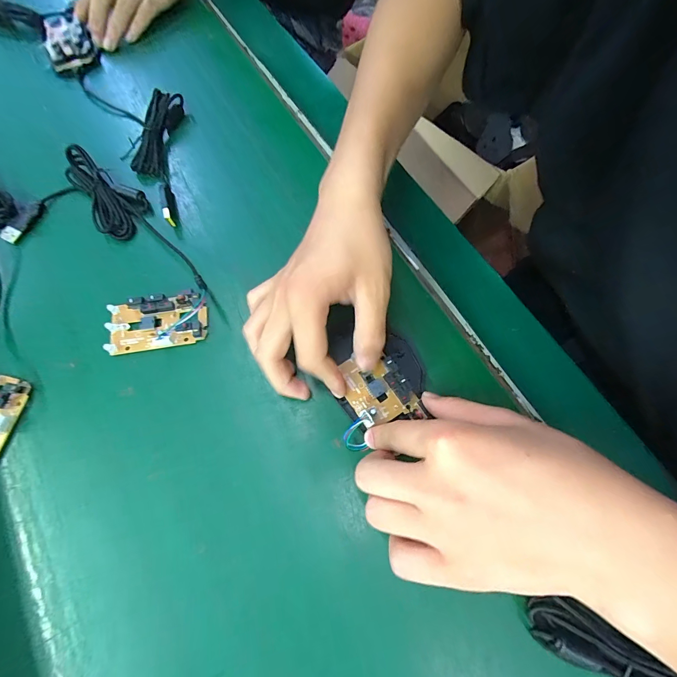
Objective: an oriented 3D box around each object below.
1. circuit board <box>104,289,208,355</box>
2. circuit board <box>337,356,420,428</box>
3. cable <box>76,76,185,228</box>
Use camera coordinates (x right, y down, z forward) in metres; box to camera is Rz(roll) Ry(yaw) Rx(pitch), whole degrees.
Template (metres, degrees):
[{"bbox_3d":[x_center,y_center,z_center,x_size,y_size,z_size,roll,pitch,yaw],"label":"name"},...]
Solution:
[{"bbox_3d":[-0.151,-0.014,0.290,0.080,0.019,0.043,-9,70,-4],"label":"circuit board"},{"bbox_3d":[0.028,0.036,0.261,0.043,0.011,0.056,-29,73,-11],"label":"circuit board"},{"bbox_3d":[-0.191,-0.219,0.354,0.077,0.018,0.243,-32,73,-12],"label":"cable"}]

